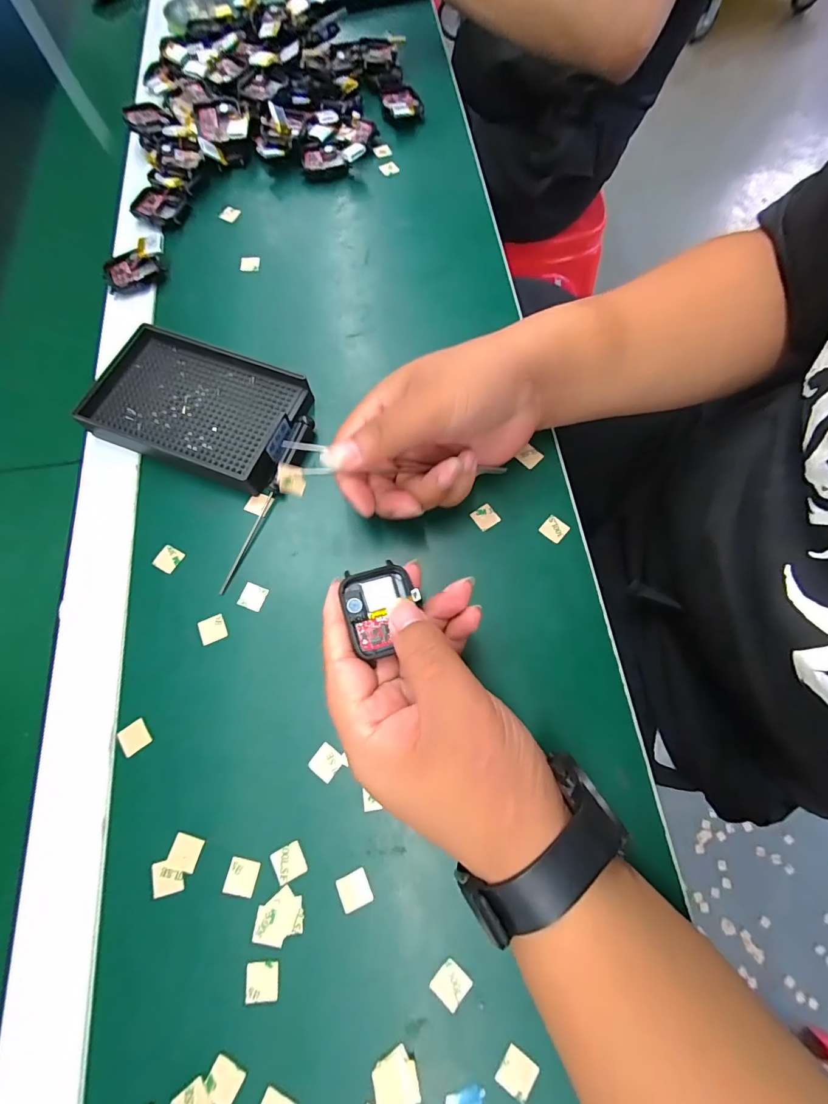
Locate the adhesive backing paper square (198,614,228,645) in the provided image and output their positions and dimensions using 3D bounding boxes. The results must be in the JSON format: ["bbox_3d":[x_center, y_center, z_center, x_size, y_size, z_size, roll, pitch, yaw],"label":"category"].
[{"bbox_3d":[-0.125,0.048,0.257,0.016,0.004,0.016,-23,74,-8],"label":"adhesive backing paper square"}]

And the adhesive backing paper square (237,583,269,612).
[{"bbox_3d":[-0.103,0.029,0.264,0.016,0.004,0.016,19,73,7],"label":"adhesive backing paper square"}]

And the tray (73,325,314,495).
[{"bbox_3d":[-0.155,-0.103,0.297,0.140,0.023,0.095,18,72,6],"label":"tray"}]

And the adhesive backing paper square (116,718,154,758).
[{"bbox_3d":[-0.161,0.107,0.238,0.015,0.004,0.016,-34,71,-17],"label":"adhesive backing paper square"}]

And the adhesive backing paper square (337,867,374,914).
[{"bbox_3d":[-0.031,0.175,0.214,0.016,0.004,0.015,-24,66,-7],"label":"adhesive backing paper square"}]

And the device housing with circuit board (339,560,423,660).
[{"bbox_3d":[-0.015,0.028,0.207,0.036,0.009,0.041,-18,72,-6],"label":"device housing with circuit board"}]

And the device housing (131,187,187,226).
[{"bbox_3d":[-0.229,-0.310,0.373,0.045,0.009,0.045,6,72,2],"label":"device housing"}]

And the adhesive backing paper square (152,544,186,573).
[{"bbox_3d":[-0.161,0.004,0.272,0.015,0.004,0.017,29,72,4],"label":"adhesive backing paper square"}]

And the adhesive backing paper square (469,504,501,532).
[{"bbox_3d":[0.049,-0.024,0.280,0.016,0.004,0.016,-36,75,-11],"label":"adhesive backing paper square"}]

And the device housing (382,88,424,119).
[{"bbox_3d":[-0.012,-0.448,0.415,0.037,0.011,0.043,-20,73,-6],"label":"device housing"}]

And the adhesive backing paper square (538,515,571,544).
[{"bbox_3d":[0.094,-0.015,0.277,0.016,0.004,0.016,40,80,13],"label":"adhesive backing paper square"}]

